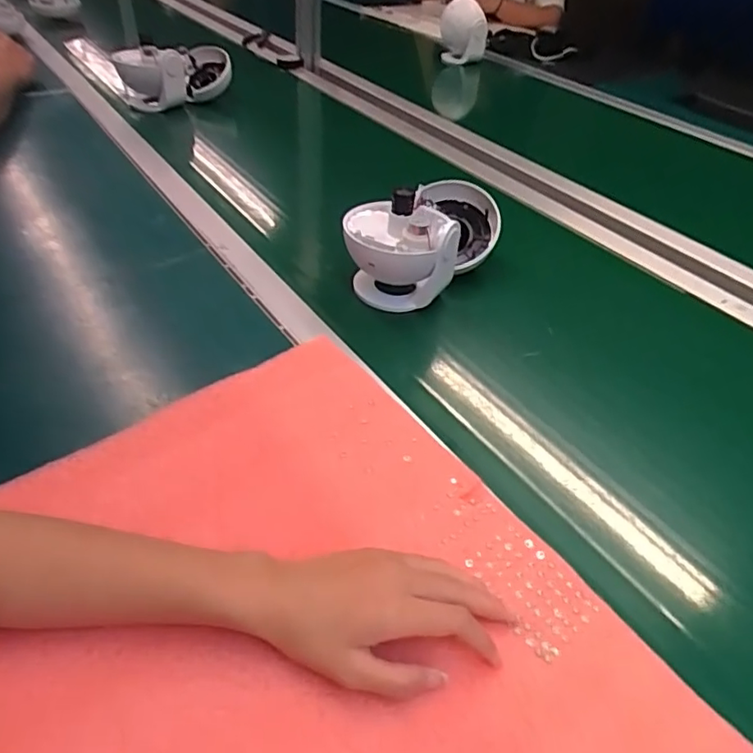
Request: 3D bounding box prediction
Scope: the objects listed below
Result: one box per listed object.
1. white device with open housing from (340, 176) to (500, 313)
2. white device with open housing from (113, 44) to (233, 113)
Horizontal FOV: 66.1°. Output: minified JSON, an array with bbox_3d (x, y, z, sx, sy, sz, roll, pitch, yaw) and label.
[{"bbox_3d":[0.052,-0.165,0.653,0.119,0.099,0.201,30,46,25],"label":"white device with open housing"},{"bbox_3d":[-0.363,-0.564,1.082,0.192,0.097,0.124,-29,52,-34],"label":"white device with open housing"}]

